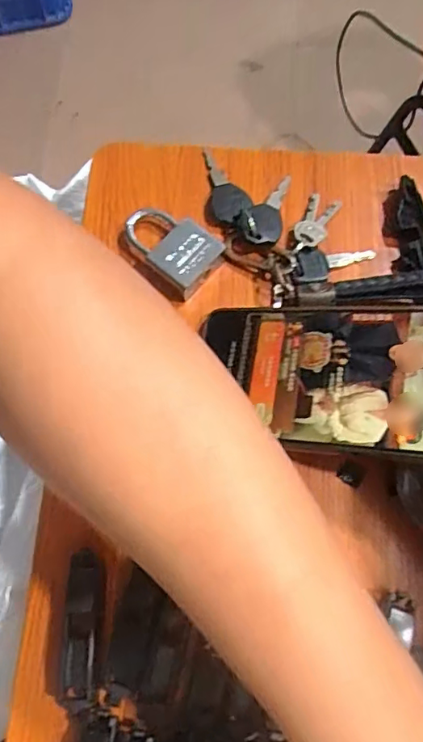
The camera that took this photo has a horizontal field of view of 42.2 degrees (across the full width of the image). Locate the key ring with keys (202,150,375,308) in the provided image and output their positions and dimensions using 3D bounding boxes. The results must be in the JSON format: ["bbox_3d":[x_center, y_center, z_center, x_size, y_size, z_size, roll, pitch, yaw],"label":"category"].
[{"bbox_3d":[0.038,-0.101,0.346,0.076,0.017,0.113,-32,75,-11],"label":"key ring with keys"}]

